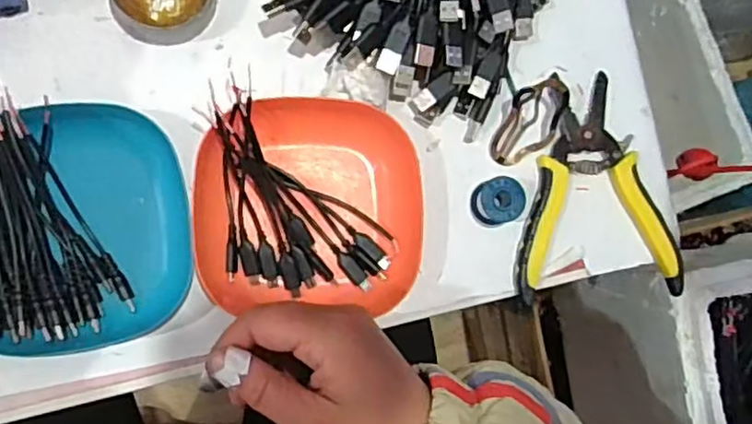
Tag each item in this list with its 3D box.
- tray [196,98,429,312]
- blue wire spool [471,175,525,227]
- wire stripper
[{"bbox_3d":[-0.041,-0.005,0.427,0.138,0.027,0.132,4,87,-10],"label":"tray"},{"bbox_3d":[0.082,-0.007,0.451,0.029,0.026,0.030,0,87,-10],"label":"blue wire spool"},{"bbox_3d":[0.164,-0.013,0.469,0.114,0.014,0.158,11,86,-9],"label":"wire stripper"}]

